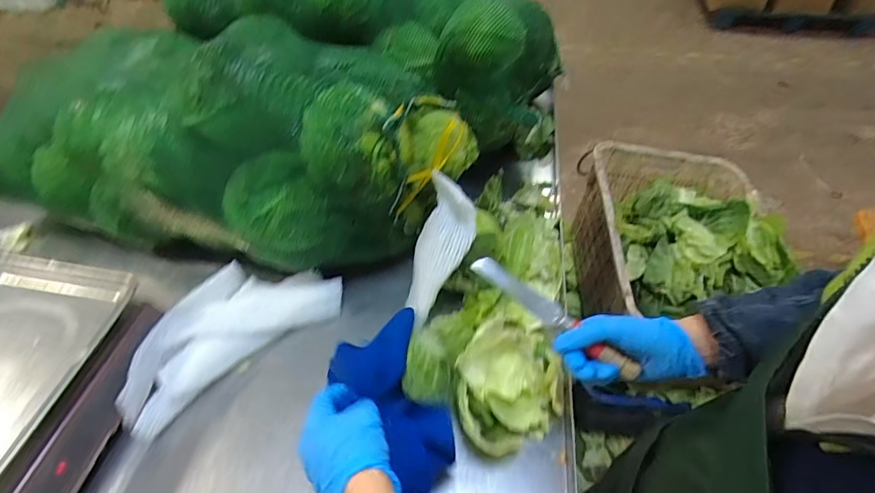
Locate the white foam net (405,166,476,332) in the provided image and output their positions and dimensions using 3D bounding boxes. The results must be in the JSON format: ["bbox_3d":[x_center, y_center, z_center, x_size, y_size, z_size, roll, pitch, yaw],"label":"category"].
[{"bbox_3d":[0.001,0.008,0.644,0.072,0.197,0.020,21,10,19],"label":"white foam net"}]

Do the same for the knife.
[{"bbox_3d":[0.125,0.075,0.524,0.198,0.026,0.021,35,57,13],"label":"knife"}]

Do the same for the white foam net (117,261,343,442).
[{"bbox_3d":[-0.290,0.106,0.653,0.294,0.041,0.140,-34,55,-25],"label":"white foam net"}]

